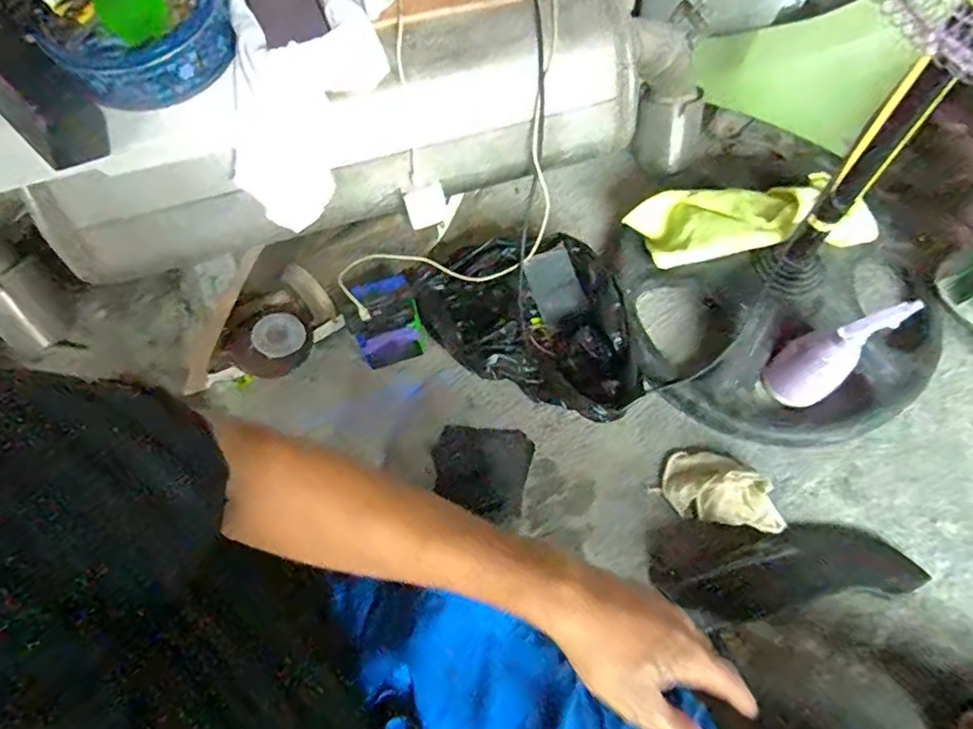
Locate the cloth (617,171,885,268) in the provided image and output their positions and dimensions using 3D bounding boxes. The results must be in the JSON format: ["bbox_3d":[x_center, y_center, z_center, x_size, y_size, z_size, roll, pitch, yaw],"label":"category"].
[{"bbox_3d":[0.401,-0.218,0.873,0.342,0.117,0.119,-4,68,0],"label":"cloth"}]

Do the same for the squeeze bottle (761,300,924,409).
[{"bbox_3d":[0.442,-0.017,0.752,0.085,0.195,0.090,31,72,13],"label":"squeeze bottle"}]

